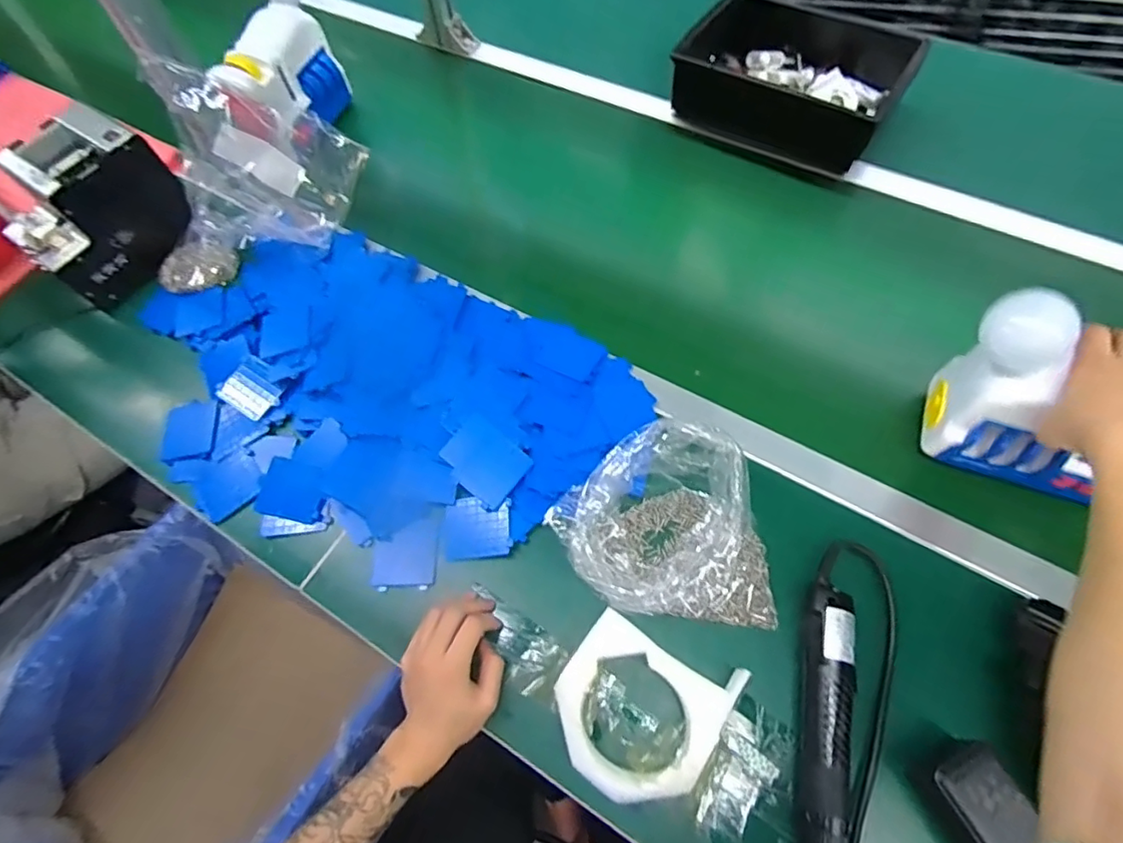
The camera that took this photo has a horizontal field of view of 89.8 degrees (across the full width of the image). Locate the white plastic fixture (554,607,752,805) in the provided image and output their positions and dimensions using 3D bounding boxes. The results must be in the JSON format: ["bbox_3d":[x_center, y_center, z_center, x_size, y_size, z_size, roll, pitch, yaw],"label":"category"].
[{"bbox_3d":[0.064,0.239,0.475,0.131,0.033,0.138,30,68,18],"label":"white plastic fixture"}]

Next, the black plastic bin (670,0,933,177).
[{"bbox_3d":[0.336,-0.500,0.825,0.298,0.107,0.213,27,67,16],"label":"black plastic bin"}]

